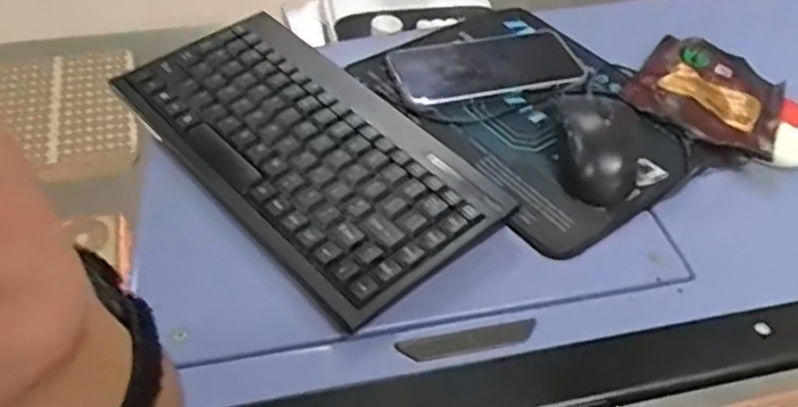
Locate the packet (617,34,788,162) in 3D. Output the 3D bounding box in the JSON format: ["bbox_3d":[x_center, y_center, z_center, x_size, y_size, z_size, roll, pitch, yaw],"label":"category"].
[{"bbox_3d":[0.267,-0.095,0.596,0.121,0.018,0.135,27,51,20],"label":"packet"}]

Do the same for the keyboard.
[{"bbox_3d":[-0.070,-0.041,0.501,0.144,0.032,0.282,-34,58,-30],"label":"keyboard"}]

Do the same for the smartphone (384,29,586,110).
[{"bbox_3d":[0.075,-0.115,0.598,0.160,0.014,0.075,-10,49,-13],"label":"smartphone"}]

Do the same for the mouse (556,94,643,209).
[{"bbox_3d":[0.152,-0.050,0.519,0.059,0.034,0.106,5,47,1],"label":"mouse"}]

